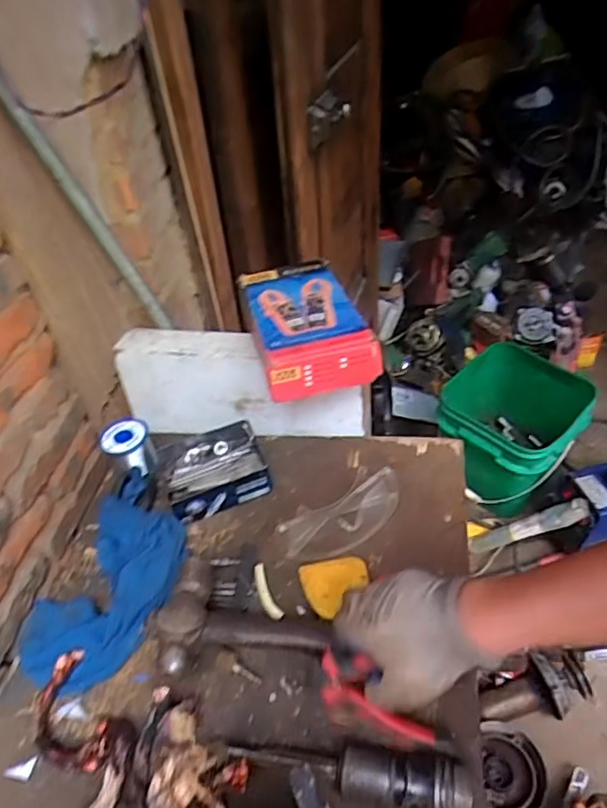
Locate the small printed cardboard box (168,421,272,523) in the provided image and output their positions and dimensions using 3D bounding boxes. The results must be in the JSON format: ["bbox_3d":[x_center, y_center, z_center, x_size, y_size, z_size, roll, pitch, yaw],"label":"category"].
[{"bbox_3d":[-0.108,0.083,0.713,0.119,0.046,0.098,-16,42,-10],"label":"small printed cardboard box"}]

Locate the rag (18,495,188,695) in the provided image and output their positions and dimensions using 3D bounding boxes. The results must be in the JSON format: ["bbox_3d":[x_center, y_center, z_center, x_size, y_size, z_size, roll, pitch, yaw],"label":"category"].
[{"bbox_3d":[-0.211,0.194,0.612,0.137,0.040,0.206,14,46,22],"label":"rag"}]

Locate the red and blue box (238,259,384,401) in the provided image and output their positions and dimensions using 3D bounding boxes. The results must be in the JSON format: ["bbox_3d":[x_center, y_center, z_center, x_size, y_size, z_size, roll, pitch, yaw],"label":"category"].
[{"bbox_3d":[0.003,-0.095,0.719,0.136,0.067,0.194,-12,42,-5],"label":"red and blue box"}]

